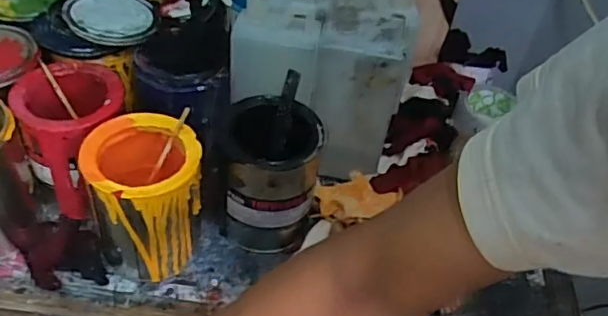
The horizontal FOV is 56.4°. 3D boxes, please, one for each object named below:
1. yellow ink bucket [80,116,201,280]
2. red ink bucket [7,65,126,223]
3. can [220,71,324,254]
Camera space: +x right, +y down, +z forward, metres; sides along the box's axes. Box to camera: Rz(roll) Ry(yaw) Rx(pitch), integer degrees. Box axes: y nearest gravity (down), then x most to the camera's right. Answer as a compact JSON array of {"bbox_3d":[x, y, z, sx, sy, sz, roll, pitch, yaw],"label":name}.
[{"bbox_3d":[-0.161,0.043,0.590,0.109,0.147,0.110,-1,45,-8],"label":"yellow ink bucket"},{"bbox_3d":[-0.252,-0.022,0.632,0.106,0.135,0.114,-20,51,-25],"label":"red ink bucket"},{"bbox_3d":[-0.038,0.016,0.632,0.100,0.149,0.117,0,45,-8],"label":"can"}]

